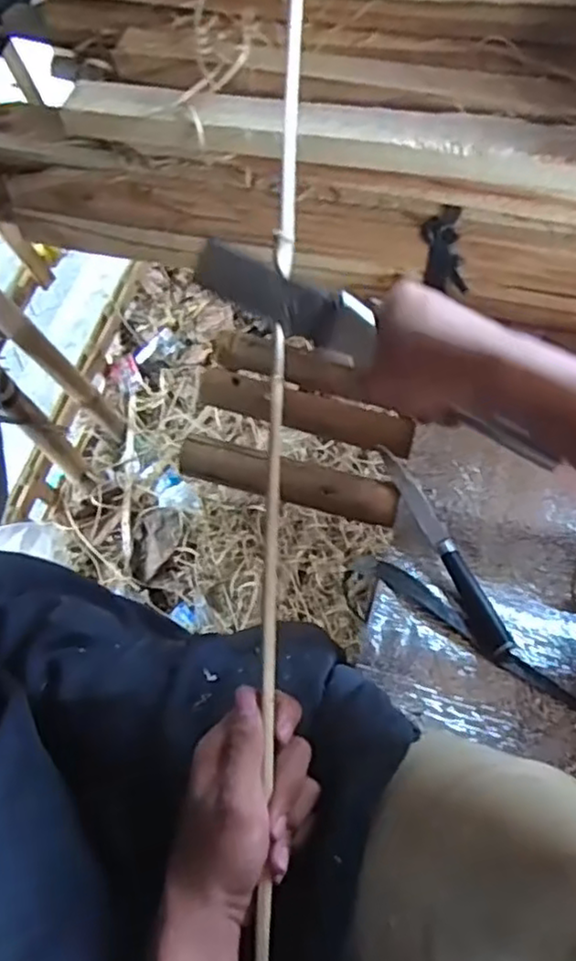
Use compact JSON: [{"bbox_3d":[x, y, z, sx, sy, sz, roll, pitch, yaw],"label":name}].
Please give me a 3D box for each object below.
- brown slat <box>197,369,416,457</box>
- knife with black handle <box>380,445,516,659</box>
[{"bbox_3d":[0.017,-0.071,0.727,0.239,0.036,0.034,19,67,12],"label":"brown slat"},{"bbox_3d":[0.145,0.057,0.637,0.029,0.022,0.225,-20,65,-6],"label":"knife with black handle"}]

